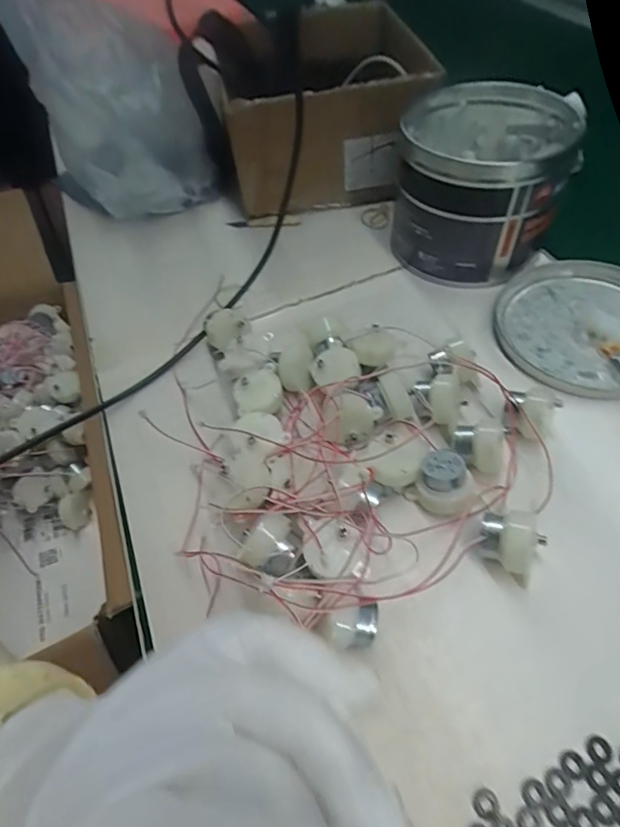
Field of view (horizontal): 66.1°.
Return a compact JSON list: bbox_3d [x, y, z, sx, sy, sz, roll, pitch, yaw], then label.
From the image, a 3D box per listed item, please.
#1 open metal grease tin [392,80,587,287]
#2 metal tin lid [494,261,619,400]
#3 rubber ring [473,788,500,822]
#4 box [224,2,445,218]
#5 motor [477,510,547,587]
[{"bbox_3d":[0.136,-0.189,0.393,0.123,0.102,0.136,10,56,13],"label":"open metal grease tin"},{"bbox_3d":[0.209,-0.067,0.358,0.129,0.015,0.127,-3,54,4],"label":"metal tin lid"},{"bbox_3d":[0.075,0.166,0.203,0.011,0.004,0.011,-3,54,4],"label":"rubber ring"},{"bbox_3d":[0.008,-0.314,0.495,0.181,0.111,0.231,-10,54,-2],"label":"box"},{"bbox_3d":[0.108,0.068,0.254,0.033,0.030,0.029,30,62,24],"label":"motor"}]

